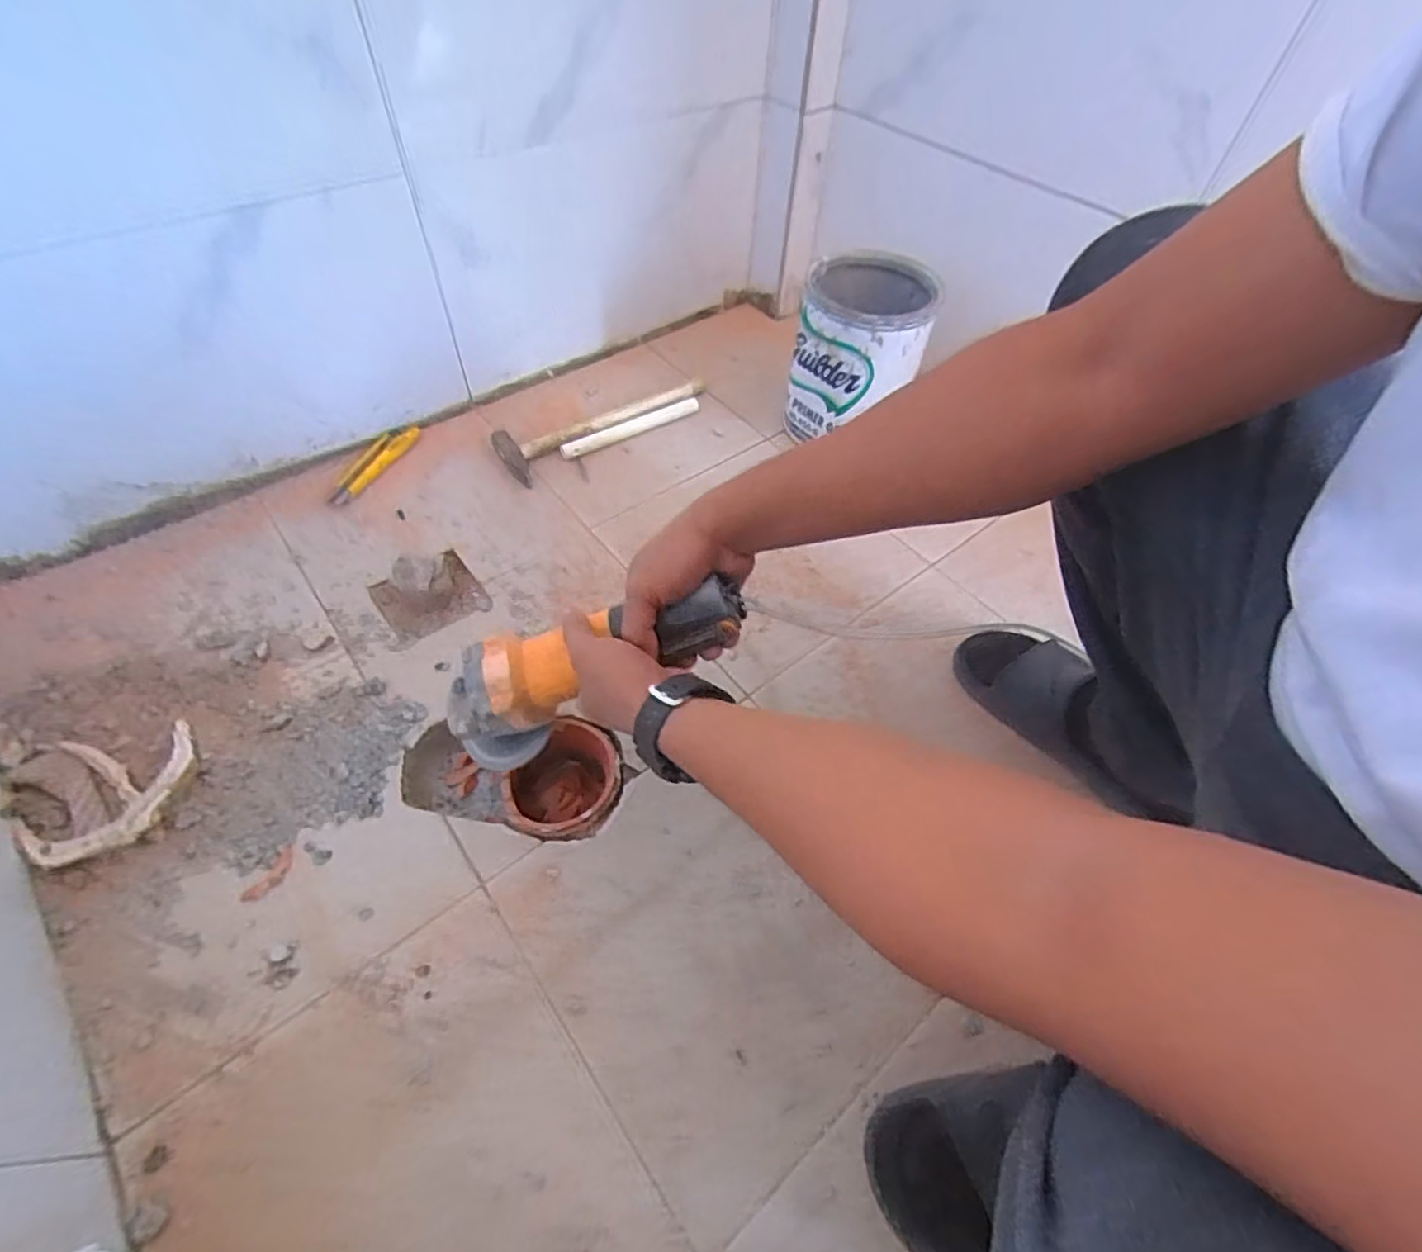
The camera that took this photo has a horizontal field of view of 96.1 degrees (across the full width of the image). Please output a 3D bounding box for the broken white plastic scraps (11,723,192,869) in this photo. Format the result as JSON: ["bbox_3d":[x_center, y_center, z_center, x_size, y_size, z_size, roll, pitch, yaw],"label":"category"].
[{"bbox_3d":[-0.519,0.141,0.546,0.129,0.023,0.114,-12,54,-12],"label":"broken white plastic scraps"}]

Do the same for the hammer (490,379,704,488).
[{"bbox_3d":[-0.151,-0.287,0.885,0.303,0.027,0.081,-34,61,-25],"label":"hammer"}]

